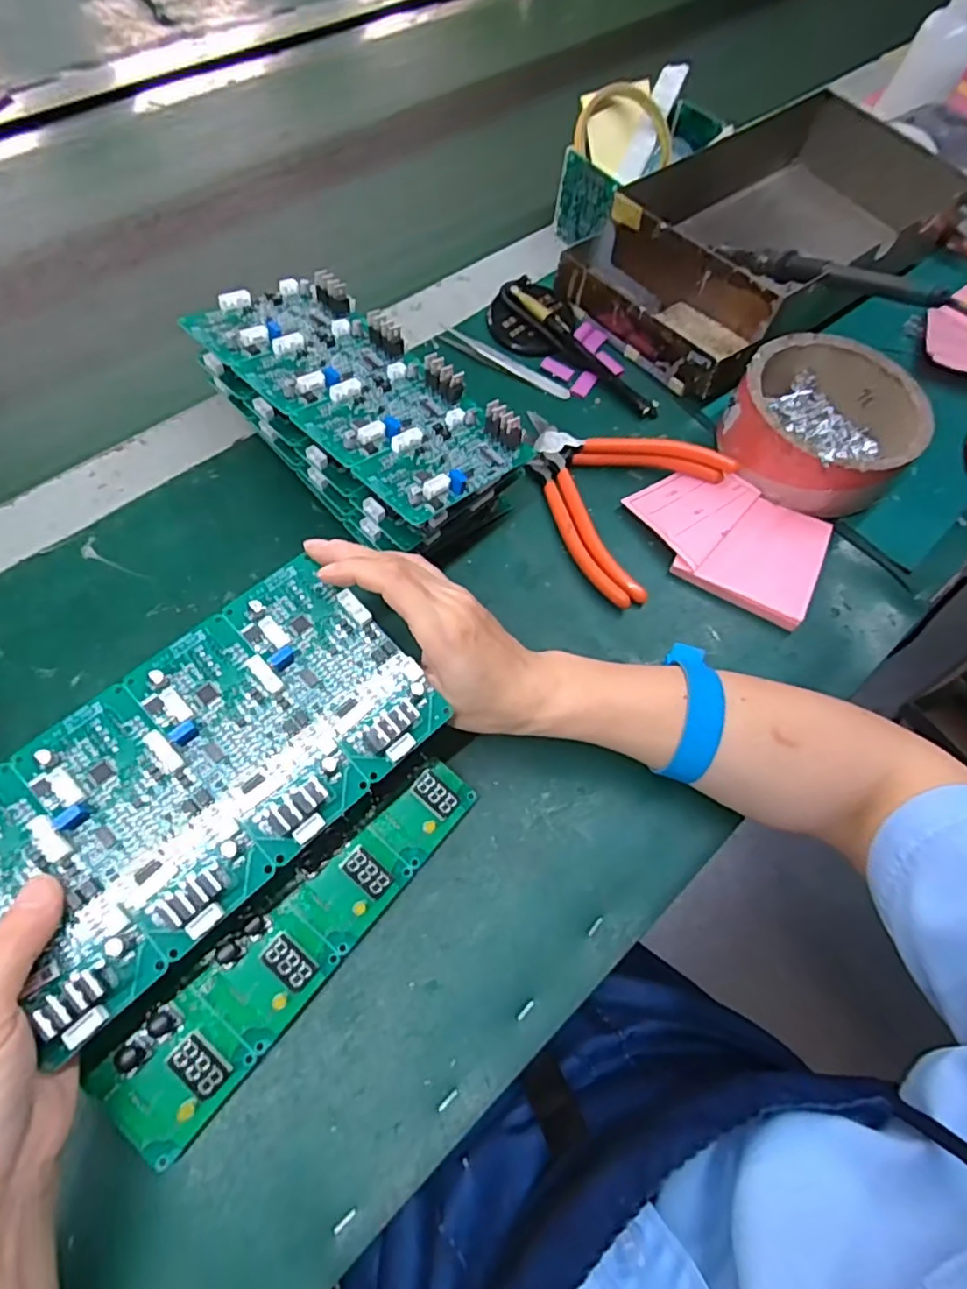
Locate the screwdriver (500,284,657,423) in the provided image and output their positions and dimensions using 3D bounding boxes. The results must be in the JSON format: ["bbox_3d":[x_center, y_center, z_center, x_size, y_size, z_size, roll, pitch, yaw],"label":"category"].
[{"bbox_3d":[0.073,-0.229,0.477,0.025,0.015,0.155,-39,72,-20],"label":"screwdriver"}]

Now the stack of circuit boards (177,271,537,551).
[{"bbox_3d":[-0.076,-0.139,0.391,0.194,0.078,0.099,40,68,15],"label":"stack of circuit boards"}]

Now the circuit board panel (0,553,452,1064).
[{"bbox_3d":[-0.118,0.053,0.263,0.191,0.021,0.102,-41,73,-20],"label":"circuit board panel"}]

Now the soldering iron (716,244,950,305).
[{"bbox_3d":[0.243,-0.272,0.456,0.021,0.015,0.203,-24,45,-15],"label":"soldering iron"}]

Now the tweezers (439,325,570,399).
[{"bbox_3d":[0.015,-0.214,0.476,0.111,0.008,0.016,27,65,9],"label":"tweezers"}]

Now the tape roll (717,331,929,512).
[{"bbox_3d":[0.236,-0.155,0.434,0.117,0.052,0.119,1,64,-3],"label":"tape roll"}]

